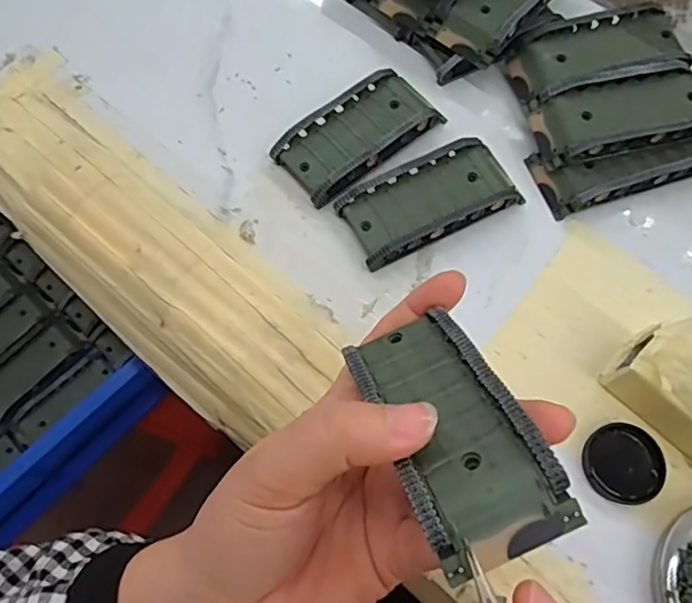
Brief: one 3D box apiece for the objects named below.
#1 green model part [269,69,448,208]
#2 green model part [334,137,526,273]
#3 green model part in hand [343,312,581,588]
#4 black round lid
[{"bbox_3d":[0.007,-0.096,0.328,0.090,0.020,0.045,-38,73,-13],"label":"green model part"},{"bbox_3d":[0.046,-0.056,0.313,0.095,0.018,0.045,-24,71,-9],"label":"green model part"},{"bbox_3d":[0.033,0.038,0.191,0.043,0.020,0.093,-17,38,-6],"label":"green model part in hand"},{"bbox_3d":[0.130,0.075,0.266,0.037,0.007,0.034,0,69,0],"label":"black round lid"}]

